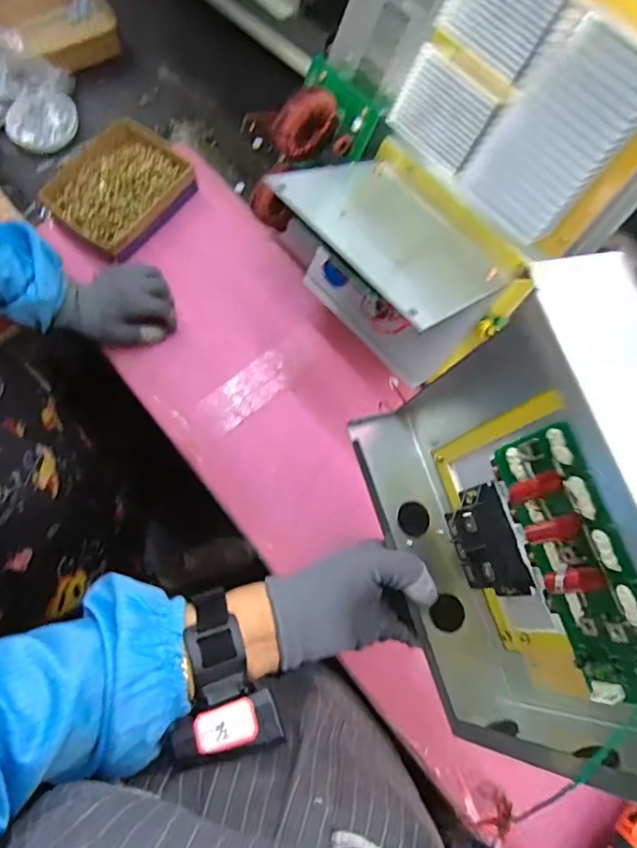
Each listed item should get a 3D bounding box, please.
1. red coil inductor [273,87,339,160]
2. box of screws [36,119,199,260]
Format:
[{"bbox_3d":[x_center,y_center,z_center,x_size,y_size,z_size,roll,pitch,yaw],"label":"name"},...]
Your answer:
[{"bbox_3d":[-0.014,-0.310,0.563,0.068,0.059,0.029,-40,76,-13],"label":"red coil inductor"},{"bbox_3d":[-0.275,-0.325,0.751,0.154,0.039,0.178,33,74,10],"label":"box of screws"}]

